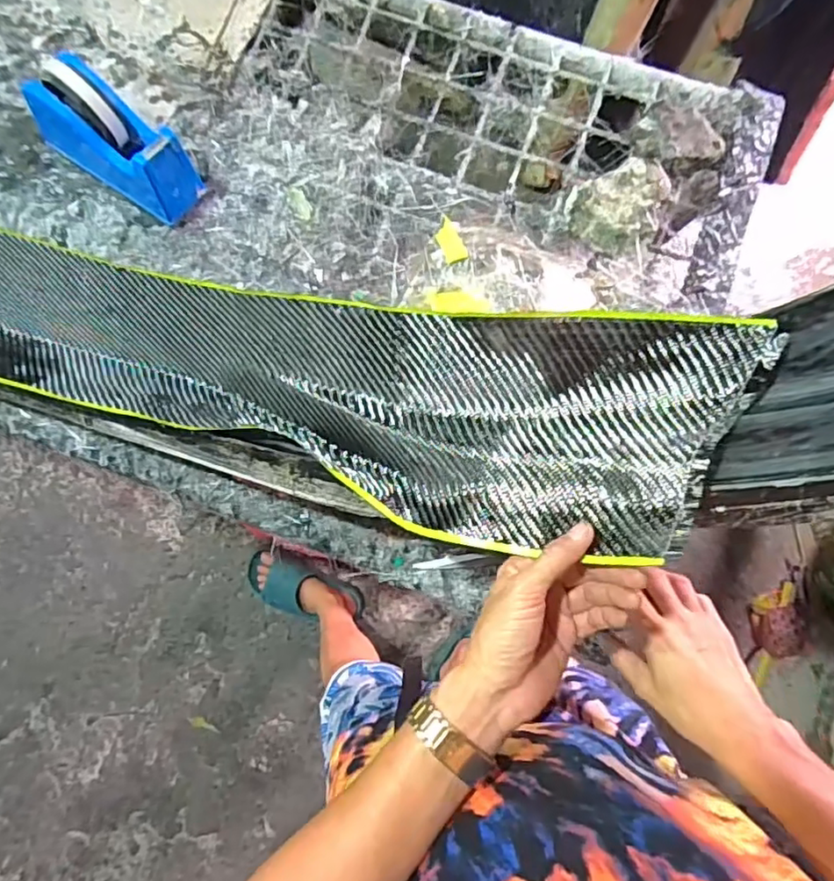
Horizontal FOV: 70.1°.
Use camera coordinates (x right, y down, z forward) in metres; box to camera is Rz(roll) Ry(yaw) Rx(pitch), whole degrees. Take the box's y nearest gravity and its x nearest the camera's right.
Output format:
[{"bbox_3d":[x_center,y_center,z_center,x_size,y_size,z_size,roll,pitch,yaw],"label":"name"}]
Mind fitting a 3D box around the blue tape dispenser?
[{"bbox_3d":[-0.296,-0.293,0.576,0.154,0.107,0.065,35,81,1],"label":"blue tape dispenser"}]

